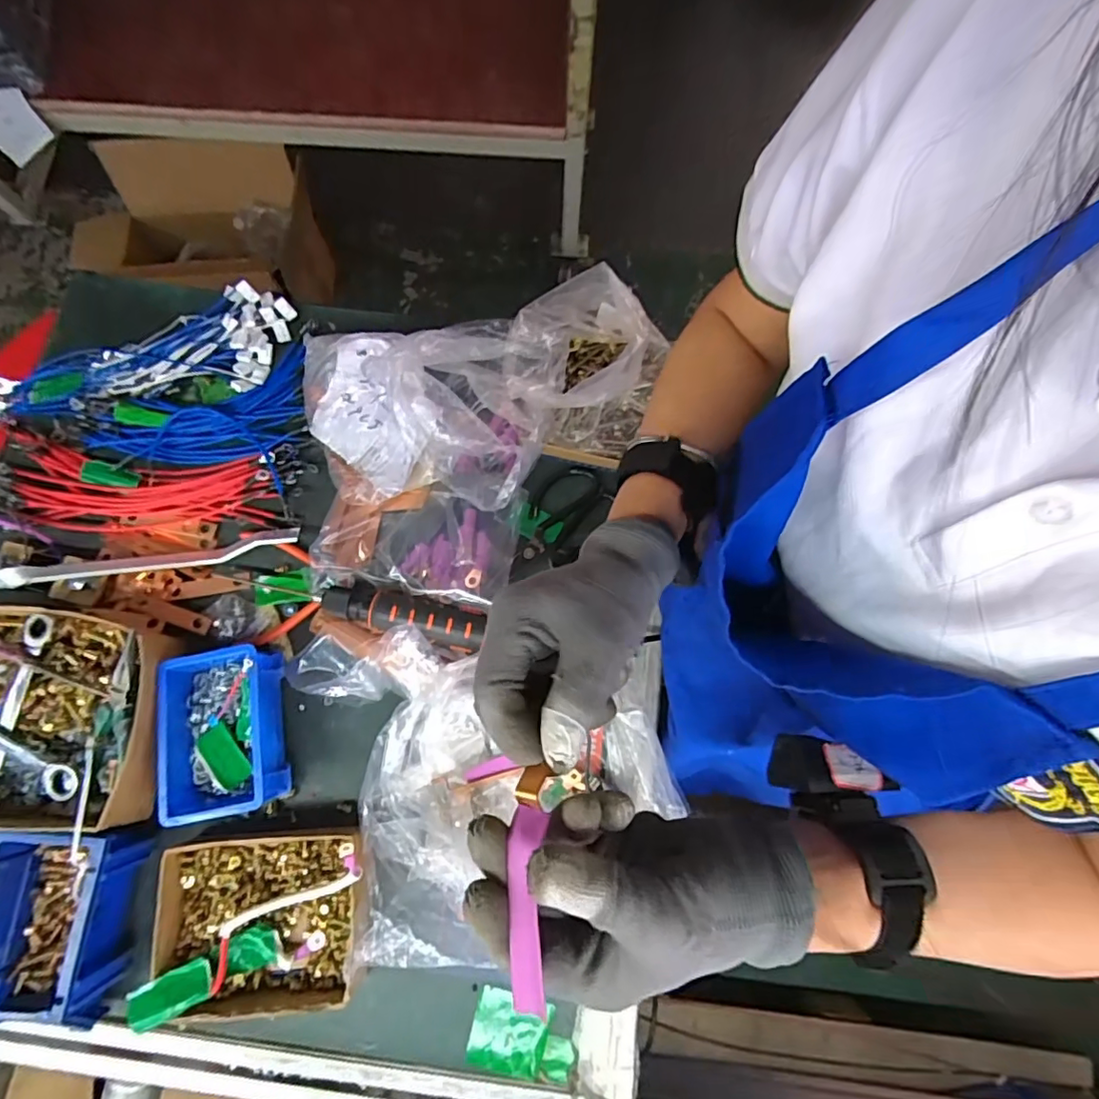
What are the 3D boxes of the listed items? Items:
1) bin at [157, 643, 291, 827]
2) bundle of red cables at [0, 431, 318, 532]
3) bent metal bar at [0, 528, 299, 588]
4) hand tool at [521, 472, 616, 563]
[{"bbox_3d":[-0.317,0.174,0.532,0.113,0.051,0.149,-11,77,-3],"label":"bin"},{"bbox_3d":[-0.446,-0.070,0.619,0.334,0.013,0.101,3,76,0],"label":"bundle of red cables"},{"bbox_3d":[-0.429,0.009,0.576,0.314,0.042,0.027,-10,77,-3],"label":"bent metal bar"},{"bbox_3d":[0.012,-0.038,0.616,0.074,0.018,0.120,39,79,8],"label":"hand tool"}]

